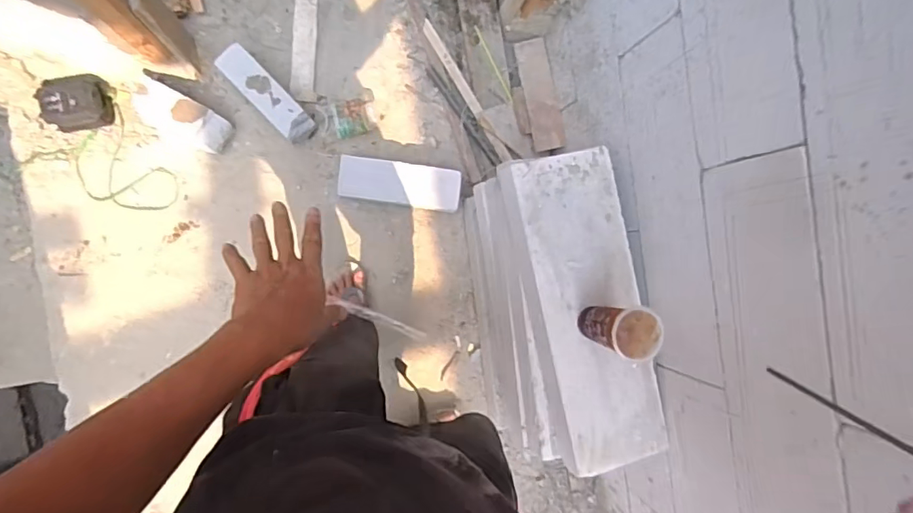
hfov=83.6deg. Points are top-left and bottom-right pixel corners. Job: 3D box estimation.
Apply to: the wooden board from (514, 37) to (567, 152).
[{"bbox_3d":[0.215,-0.416,1.309,0.078,0.010,0.290,-11,87,5],"label":"wooden board"}]

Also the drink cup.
[{"bbox_3d":[0.271,0.121,0.873,0.094,0.157,0.080,15,88,-10],"label":"drink cup"}]

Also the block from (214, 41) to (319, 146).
[{"bbox_3d":[-0.449,-0.380,1.222,0.247,0.109,0.079,45,83,-7],"label":"block"}]

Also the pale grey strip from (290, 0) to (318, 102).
[{"bbox_3d":[-0.384,-0.543,1.290,0.061,0.012,0.297,0,90,-10],"label":"pale grey strip"}]

